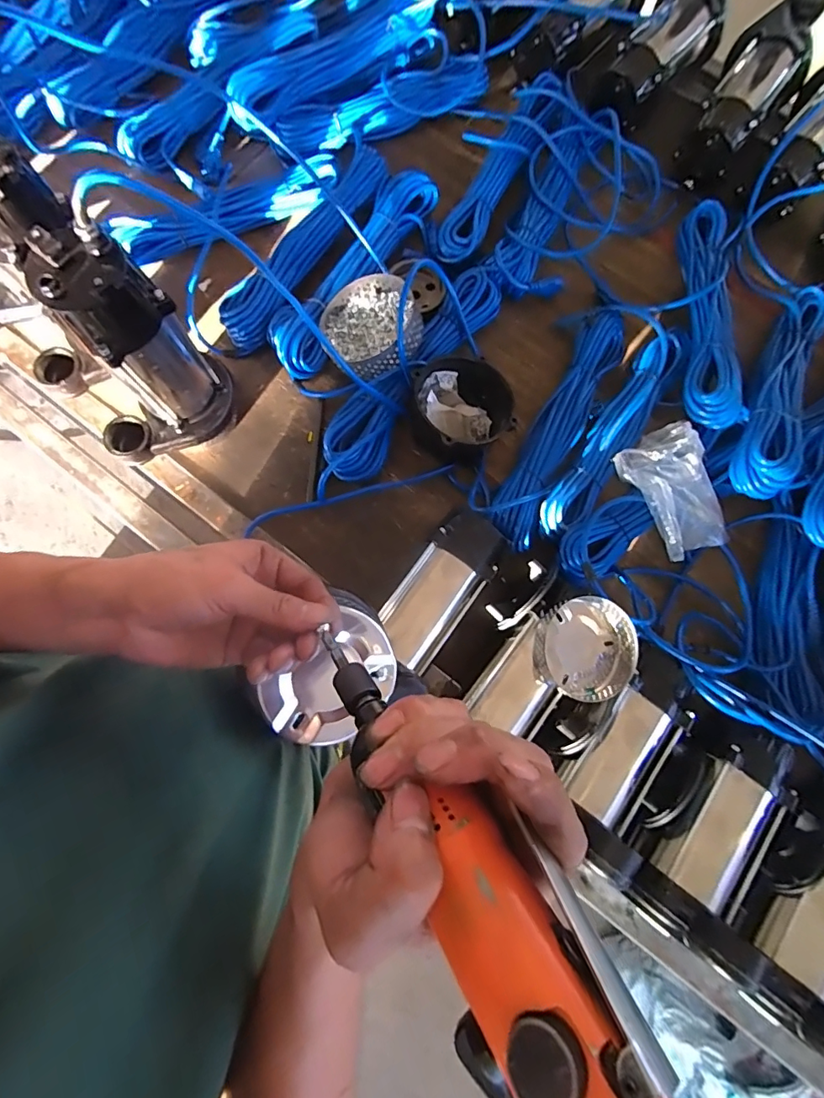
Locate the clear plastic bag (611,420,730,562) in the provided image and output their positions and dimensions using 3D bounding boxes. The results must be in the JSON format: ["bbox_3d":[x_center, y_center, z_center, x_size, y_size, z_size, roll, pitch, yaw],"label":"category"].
[{"bbox_3d":[0.326,-0.068,0.587,0.103,0.063,0.155,-33,80,-8],"label":"clear plastic bag"}]

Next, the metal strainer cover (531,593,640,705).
[{"bbox_3d":[0.189,0.108,0.517,0.106,0.034,0.107,10,78,1],"label":"metal strainer cover"}]

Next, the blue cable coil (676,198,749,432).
[{"bbox_3d":[0.398,-0.323,0.642,0.080,0.035,0.324,1,78,-1],"label":"blue cable coil"}]

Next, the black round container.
[{"bbox_3d":[0.076,-0.189,0.634,0.117,0.081,0.125,0,78,-1],"label":"black round container"}]

